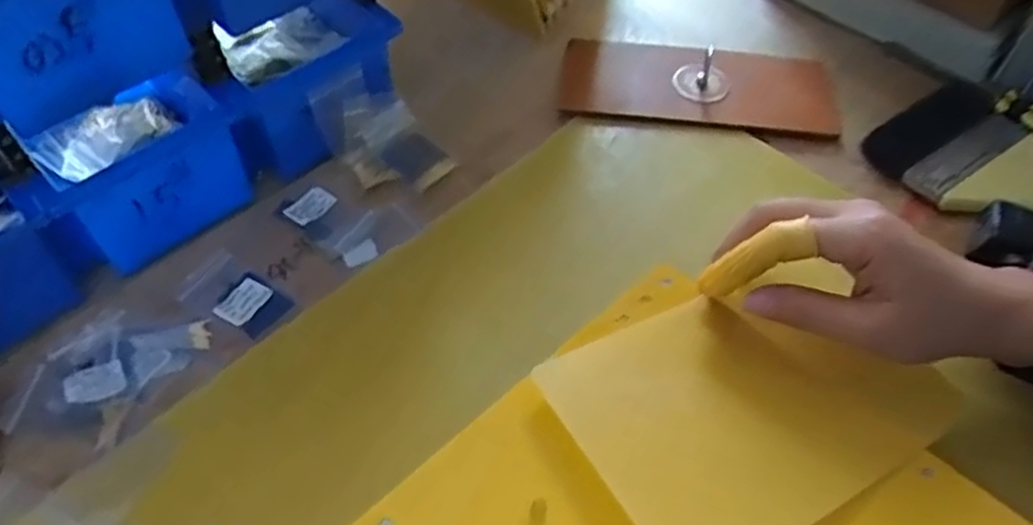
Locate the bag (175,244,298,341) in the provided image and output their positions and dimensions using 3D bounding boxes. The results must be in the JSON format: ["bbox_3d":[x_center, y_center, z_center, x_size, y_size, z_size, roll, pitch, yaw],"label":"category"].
[{"bbox_3d":[-0.163,0.018,0.448,0.064,0.004,0.039,27,58,18],"label":"bag"}]

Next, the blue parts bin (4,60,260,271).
[{"bbox_3d":[-0.243,-0.073,0.468,0.123,0.077,0.136,-39,62,-25],"label":"blue parts bin"}]

